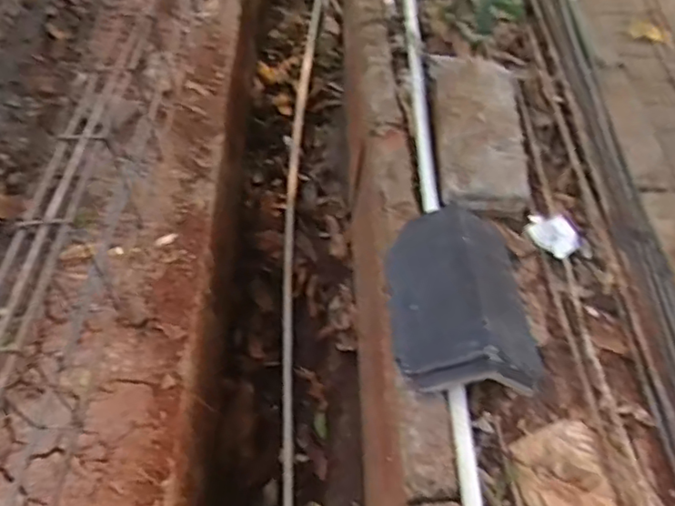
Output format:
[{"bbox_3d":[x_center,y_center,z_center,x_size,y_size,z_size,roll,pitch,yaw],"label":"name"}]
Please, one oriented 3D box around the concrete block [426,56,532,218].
[{"bbox_3d":[0.303,-0.281,1.293,0.186,0.085,0.417,2,55,-3],"label":"concrete block"}]

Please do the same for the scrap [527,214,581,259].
[{"bbox_3d":[0.452,-0.036,1.253,0.112,0.026,0.098,-7,56,-10],"label":"scrap"}]

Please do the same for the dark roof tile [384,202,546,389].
[{"bbox_3d":[0.217,0.067,1.032,0.265,0.130,0.342,-6,56,-9],"label":"dark roof tile"}]

